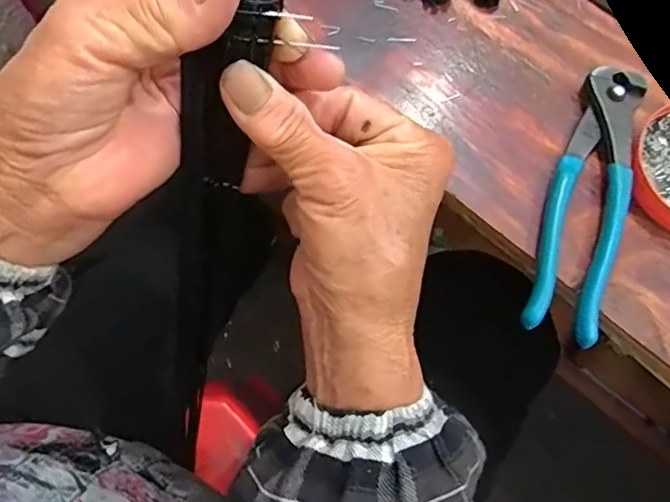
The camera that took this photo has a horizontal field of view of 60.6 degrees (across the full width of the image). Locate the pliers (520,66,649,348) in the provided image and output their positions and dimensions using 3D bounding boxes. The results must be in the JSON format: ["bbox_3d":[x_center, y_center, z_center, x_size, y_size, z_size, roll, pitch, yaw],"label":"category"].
[{"bbox_3d":[0.139,-0.031,0.313,0.039,0.018,0.162,21,69,5],"label":"pliers"}]

